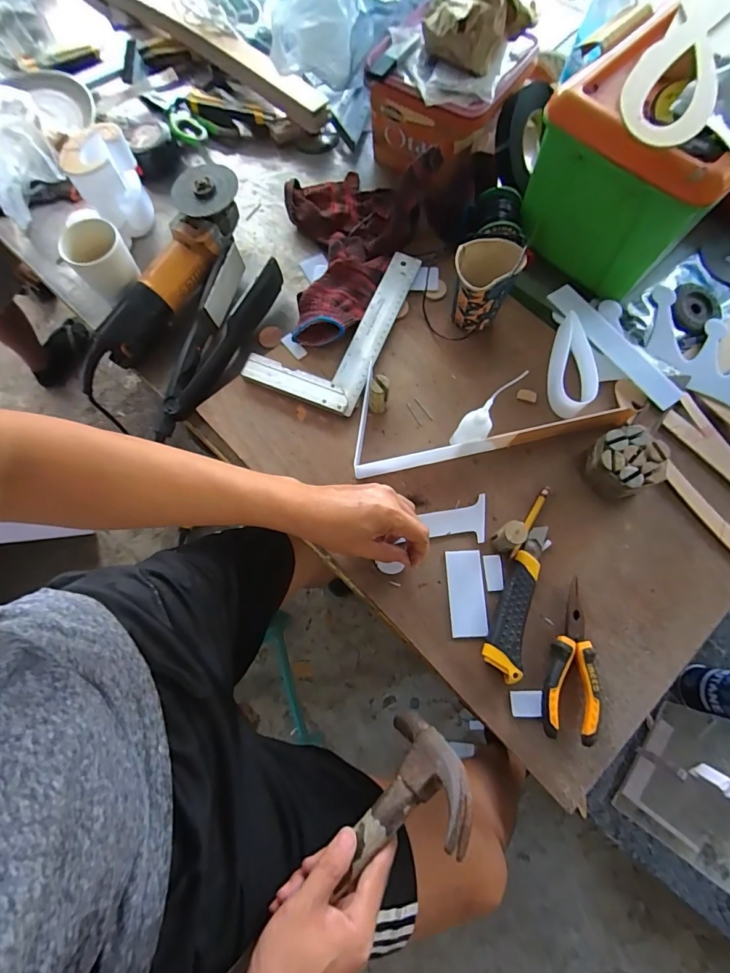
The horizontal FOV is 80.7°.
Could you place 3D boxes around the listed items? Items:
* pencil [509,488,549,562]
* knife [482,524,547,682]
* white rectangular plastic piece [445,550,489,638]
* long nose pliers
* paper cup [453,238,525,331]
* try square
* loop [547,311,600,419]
[{"bbox_3d":[0.191,0.041,0.497,0.009,0.006,0.100,31,77,10],"label":"pencil"},{"bbox_3d":[0.163,0.120,0.466,0.039,0.017,0.167,16,75,7],"label":"knife"},{"bbox_3d":[0.114,0.119,0.480,0.040,0.005,0.093,-3,74,1],"label":"white rectangular plastic piece"},{"bbox_3d":[0.218,0.179,0.446,0.049,0.018,0.152,15,75,6],"label":"long nose pliers"},{"bbox_3d":[0.145,-0.248,0.543,0.076,0.096,0.078,20,74,7],"label":"paper cup"},{"bbox_3d":[-0.038,-0.224,0.578,0.146,0.019,0.254,21,76,8],"label":"try square"},{"bbox_3d":[0.263,-0.153,0.545,0.048,0.041,0.139,10,75,5],"label":"loop"}]

